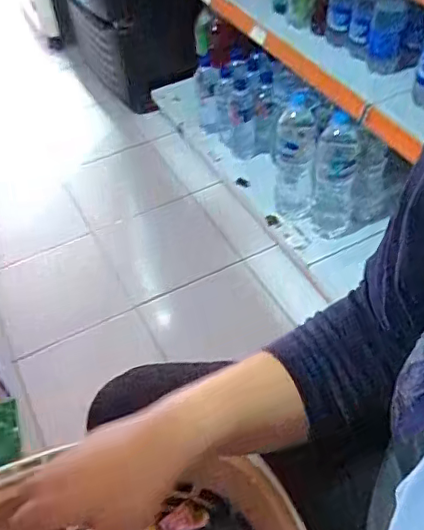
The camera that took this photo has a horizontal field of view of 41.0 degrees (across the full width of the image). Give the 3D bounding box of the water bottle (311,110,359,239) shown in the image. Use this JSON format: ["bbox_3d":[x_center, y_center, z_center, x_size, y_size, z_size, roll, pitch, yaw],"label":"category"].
[{"bbox_3d":[0.270,-0.191,1.247,0.090,0.263,0.101,9,50,12],"label":"water bottle"}]

